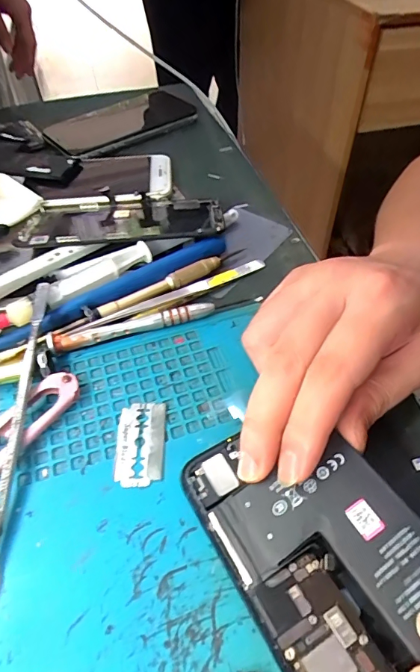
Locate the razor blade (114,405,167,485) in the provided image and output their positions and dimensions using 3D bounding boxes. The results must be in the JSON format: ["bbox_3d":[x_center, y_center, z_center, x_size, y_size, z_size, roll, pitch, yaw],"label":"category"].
[{"bbox_3d":[-0.033,0.050,0.203,0.022,0.004,0.042,-2,50,0],"label":"razor blade"}]

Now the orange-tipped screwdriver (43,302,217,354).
[{"bbox_3d":[-0.043,-0.006,0.242,0.092,0.012,0.006,-15,51,-11],"label":"orange-tipped screwdriver"}]

